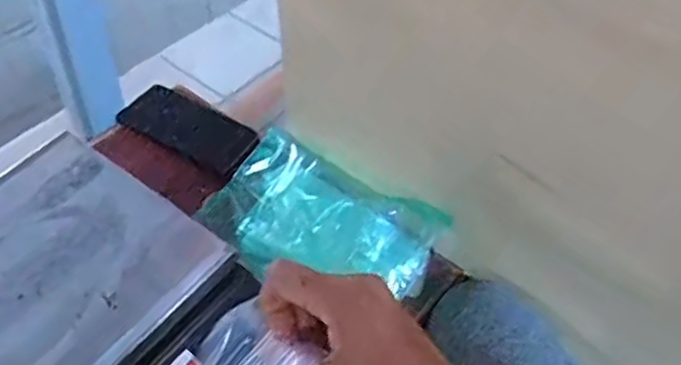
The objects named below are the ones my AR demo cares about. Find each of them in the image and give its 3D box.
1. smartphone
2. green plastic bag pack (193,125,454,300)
[{"bbox_3d":[-0.179,-0.065,0.848,0.153,0.016,0.074,31,70,6],"label":"smartphone"},{"bbox_3d":[-0.029,0.047,0.738,0.248,0.071,0.147,34,55,22],"label":"green plastic bag pack"}]

